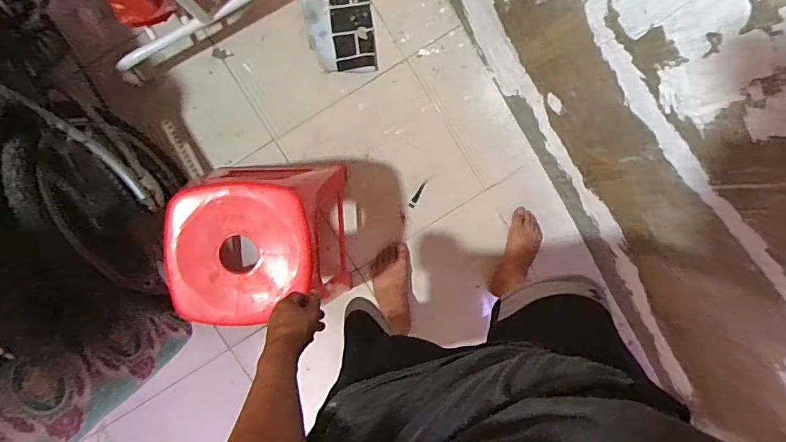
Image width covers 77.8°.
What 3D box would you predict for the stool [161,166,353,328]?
[{"bbox_3d":[-0.251,0.039,1.016,0.282,0.422,0.293,-1,94,-3],"label":"stool"}]

